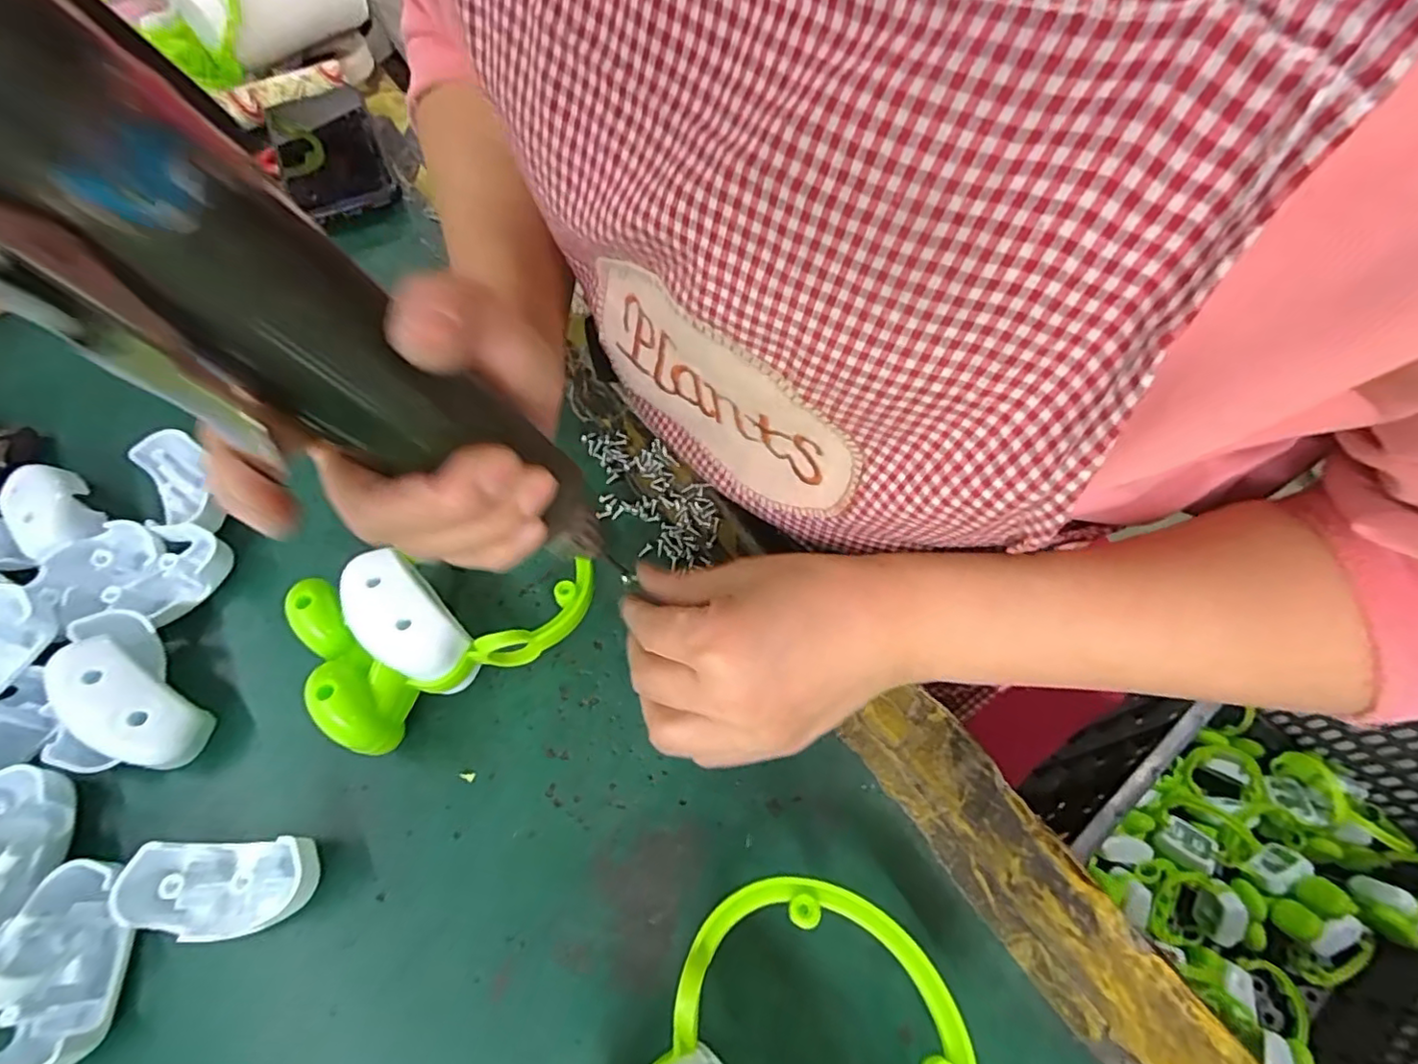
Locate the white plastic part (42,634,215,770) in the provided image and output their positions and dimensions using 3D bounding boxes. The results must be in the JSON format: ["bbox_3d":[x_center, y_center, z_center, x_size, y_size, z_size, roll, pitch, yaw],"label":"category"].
[{"bbox_3d":[-0.247,0.073,0.258,0.065,0.019,0.030,42,68,-6],"label":"white plastic part"}]

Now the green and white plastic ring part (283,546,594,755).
[{"bbox_3d":[-0.111,0.040,0.277,0.117,0.051,0.074,-24,64,-12],"label":"green and white plastic ring part"}]

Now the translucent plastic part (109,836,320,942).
[{"bbox_3d":[-0.188,0.138,0.238,0.063,0.026,0.033,-3,62,-1],"label":"translucent plastic part"}]

